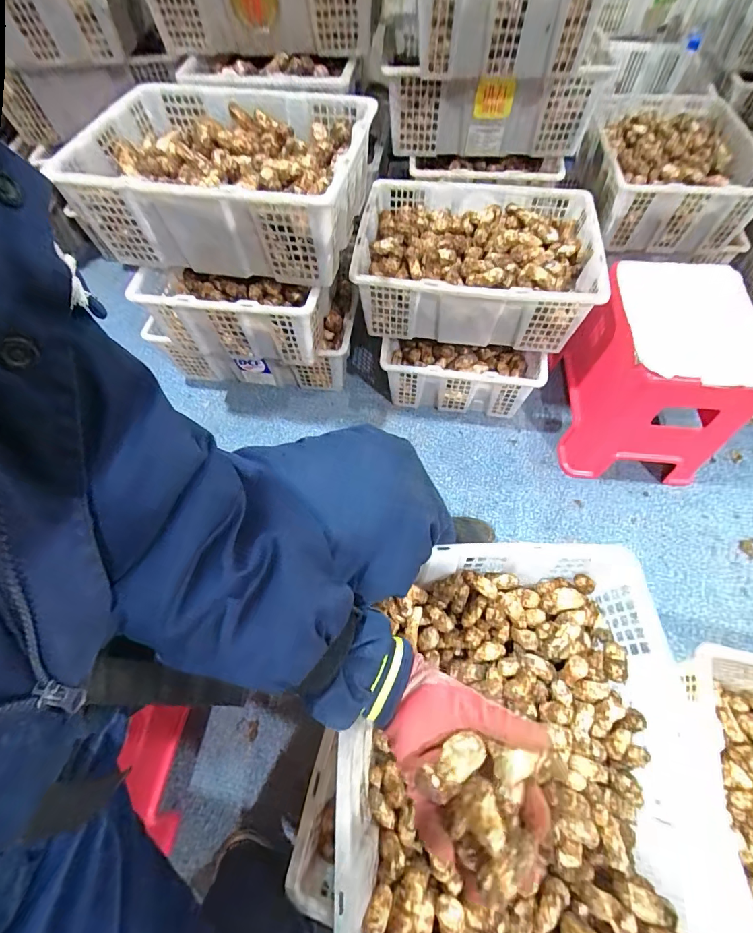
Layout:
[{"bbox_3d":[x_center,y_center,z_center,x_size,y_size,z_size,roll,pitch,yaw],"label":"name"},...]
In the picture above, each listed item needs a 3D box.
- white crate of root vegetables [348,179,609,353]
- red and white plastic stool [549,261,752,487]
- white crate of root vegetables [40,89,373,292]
[{"bbox_3d":[0.205,-0.422,0.864,0.464,0.157,0.322,6,61,4],"label":"white crate of root vegetables"},{"bbox_3d":[0.542,-0.175,0.831,0.242,0.326,0.291,2,61,2],"label":"red and white plastic stool"},{"bbox_3d":[-0.238,-0.496,0.723,0.420,0.148,0.311,12,62,8],"label":"white crate of root vegetables"}]

